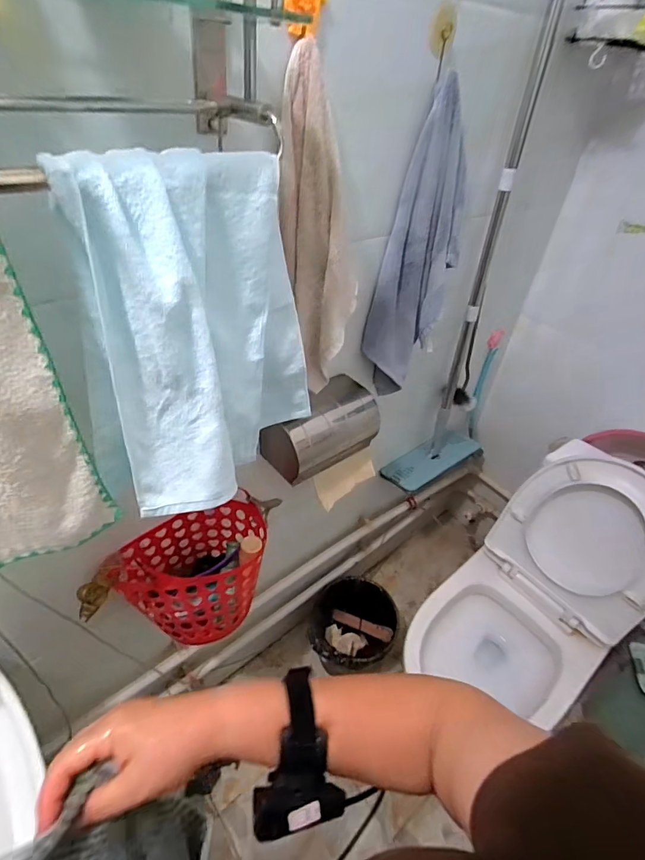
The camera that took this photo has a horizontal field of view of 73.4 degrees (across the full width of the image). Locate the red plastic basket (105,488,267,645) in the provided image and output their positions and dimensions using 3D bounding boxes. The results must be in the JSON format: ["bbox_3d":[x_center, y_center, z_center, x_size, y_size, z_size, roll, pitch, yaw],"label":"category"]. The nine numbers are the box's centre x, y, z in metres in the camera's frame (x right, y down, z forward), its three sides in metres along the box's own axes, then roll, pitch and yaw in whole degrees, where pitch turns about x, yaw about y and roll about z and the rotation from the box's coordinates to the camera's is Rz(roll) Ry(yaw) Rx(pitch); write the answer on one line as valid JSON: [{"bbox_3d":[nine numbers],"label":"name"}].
[{"bbox_3d":[-0.227,0.254,0.782,0.272,0.176,0.180,-21,47,-28],"label":"red plastic basket"}]

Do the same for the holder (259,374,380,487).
[{"bbox_3d":[-0.003,-0.007,0.834,0.213,0.102,0.132,-25,48,-30],"label":"holder"}]

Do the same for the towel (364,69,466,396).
[{"bbox_3d":[0.165,-0.281,0.791,0.138,0.507,0.078,10,40,6],"label":"towel"}]

